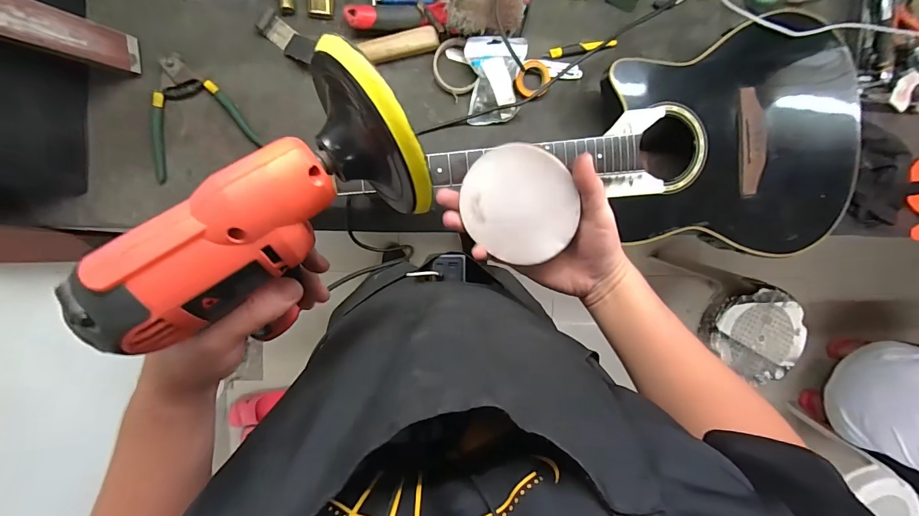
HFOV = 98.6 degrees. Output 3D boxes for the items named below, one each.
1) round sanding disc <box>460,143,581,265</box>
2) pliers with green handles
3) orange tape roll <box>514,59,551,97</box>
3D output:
[{"bbox_3d":[0.059,-0.052,0.400,0.112,0.009,0.116,10,114,23],"label":"round sanding disc"},{"bbox_3d":[-0.434,-0.222,0.620,0.167,0.014,0.158,-25,116,-9],"label":"pliers with green handles"},{"bbox_3d":[0.125,-0.308,0.675,0.060,0.024,0.059,-3,97,-7],"label":"orange tape roll"}]

